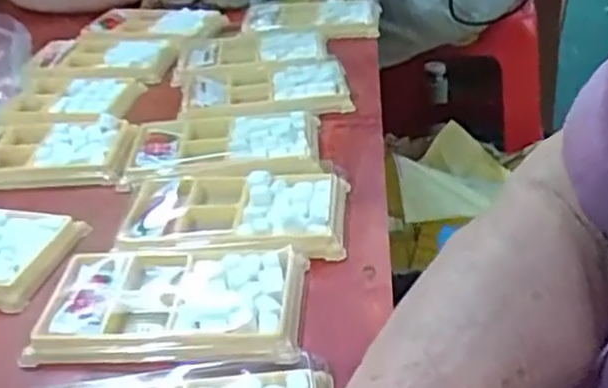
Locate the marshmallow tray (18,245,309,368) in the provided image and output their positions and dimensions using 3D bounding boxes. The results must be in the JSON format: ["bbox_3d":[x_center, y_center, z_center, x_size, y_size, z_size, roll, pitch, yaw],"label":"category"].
[{"bbox_3d":[-0.069,0.056,0.383,0.134,0.012,0.079,-1,33,7],"label":"marshmallow tray"}]

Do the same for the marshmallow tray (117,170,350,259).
[{"bbox_3d":[-0.046,0.011,0.451,0.142,0.021,0.081,-1,33,6],"label":"marshmallow tray"}]

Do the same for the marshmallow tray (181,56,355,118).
[{"bbox_3d":[-0.031,-0.086,0.598,0.131,0.014,0.094,-5,33,1],"label":"marshmallow tray"}]

